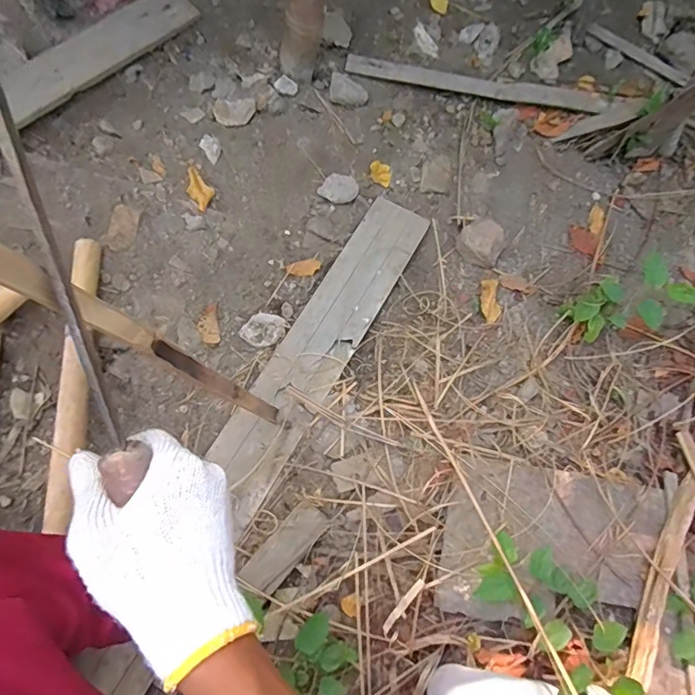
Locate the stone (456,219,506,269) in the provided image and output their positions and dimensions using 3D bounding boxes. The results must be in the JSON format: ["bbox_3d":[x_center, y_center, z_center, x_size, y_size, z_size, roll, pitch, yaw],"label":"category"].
[{"bbox_3d":[0.235,-0.187,0.861,0.078,0.040,0.070,29,65,11],"label":"stone"}]

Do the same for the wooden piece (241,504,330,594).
[{"bbox_3d":[-0.084,0.277,0.686,0.051,0.024,0.126,38,67,15],"label":"wooden piece"}]

